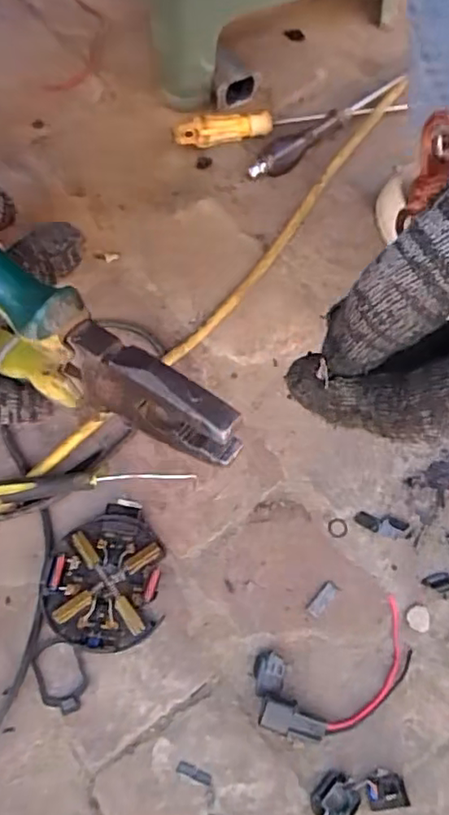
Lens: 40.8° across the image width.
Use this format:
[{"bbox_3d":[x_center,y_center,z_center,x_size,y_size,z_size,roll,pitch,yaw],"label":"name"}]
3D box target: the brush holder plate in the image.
[{"bbox_3d":[-0.085,0.116,0.422,0.077,0.019,0.098,-1,65,-2],"label":"brush holder plate"}]

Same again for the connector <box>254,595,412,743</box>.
[{"bbox_3d":[0.077,0.181,0.405,0.117,0.012,0.062,-18,67,-10],"label":"connector"}]

